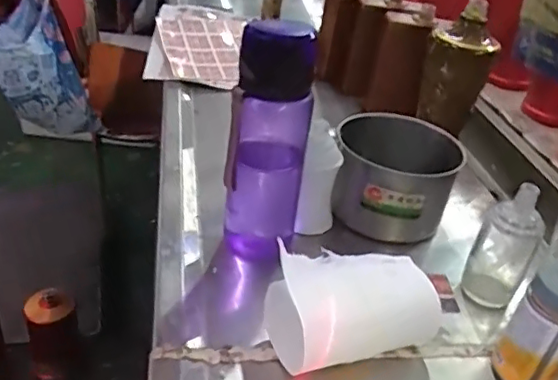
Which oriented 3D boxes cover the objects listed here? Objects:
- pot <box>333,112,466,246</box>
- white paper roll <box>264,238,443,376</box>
[{"bbox_3d":[0.126,-0.009,0.658,0.132,0.104,0.114,10,35,4],"label":"pot"},{"bbox_3d":[0.053,0.094,0.499,0.141,0.069,0.098,-10,38,-23],"label":"white paper roll"}]

